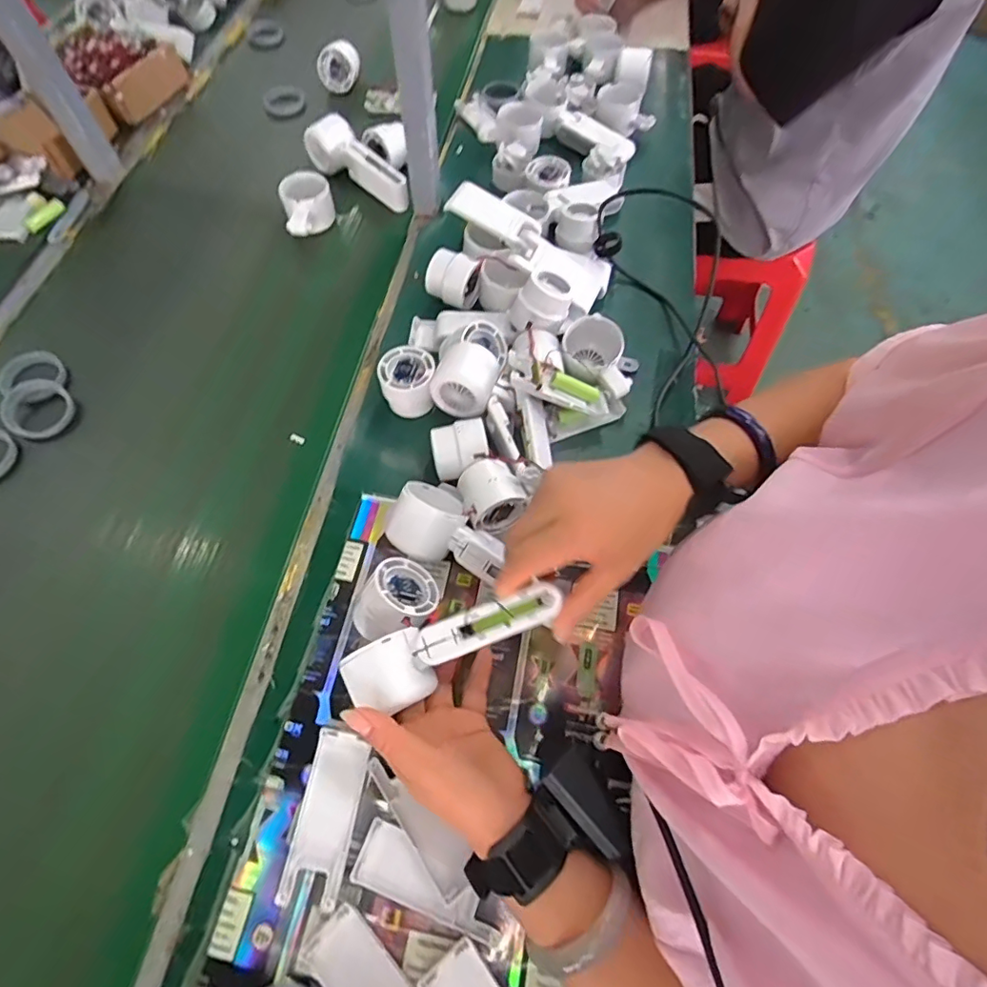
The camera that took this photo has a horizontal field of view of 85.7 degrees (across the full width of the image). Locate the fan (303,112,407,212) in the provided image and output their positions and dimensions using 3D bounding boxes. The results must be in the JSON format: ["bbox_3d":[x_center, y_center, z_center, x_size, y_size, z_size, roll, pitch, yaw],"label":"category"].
[{"bbox_3d":[-0.178,-0.438,0.703,0.170,0.058,0.042,40,69,18],"label":"fan"}]

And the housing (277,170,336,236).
[{"bbox_3d":[-0.232,-0.363,0.668,0.061,0.042,0.076,-15,64,-9],"label":"housing"}]

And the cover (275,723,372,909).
[{"bbox_3d":[-0.117,0.225,0.376,0.040,0.007,0.104,13,55,-9],"label":"cover"}]

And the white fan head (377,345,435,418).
[{"bbox_3d":[-0.084,-0.109,0.533,0.051,0.052,0.052,0,62,-1],"label":"white fan head"}]

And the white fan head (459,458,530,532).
[{"bbox_3d":[-0.003,0.000,0.472,0.048,0.040,0.055,-18,64,-10],"label":"white fan head"}]

